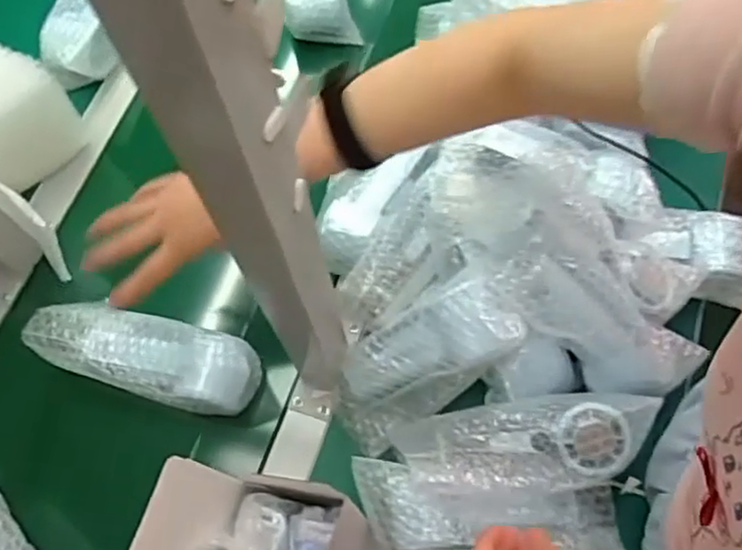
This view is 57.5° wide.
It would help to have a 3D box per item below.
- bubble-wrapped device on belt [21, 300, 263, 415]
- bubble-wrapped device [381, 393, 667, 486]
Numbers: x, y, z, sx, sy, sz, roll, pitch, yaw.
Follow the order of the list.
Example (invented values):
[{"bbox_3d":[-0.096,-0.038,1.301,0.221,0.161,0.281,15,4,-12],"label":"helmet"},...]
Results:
[{"bbox_3d":[-0.204,0.070,0.611,0.204,0.059,0.071,16,68,9],"label":"bubble-wrapped device on belt"},{"bbox_3d":[0.124,0.131,0.538,0.197,0.035,0.070,-6,67,0],"label":"bubble-wrapped device"}]

